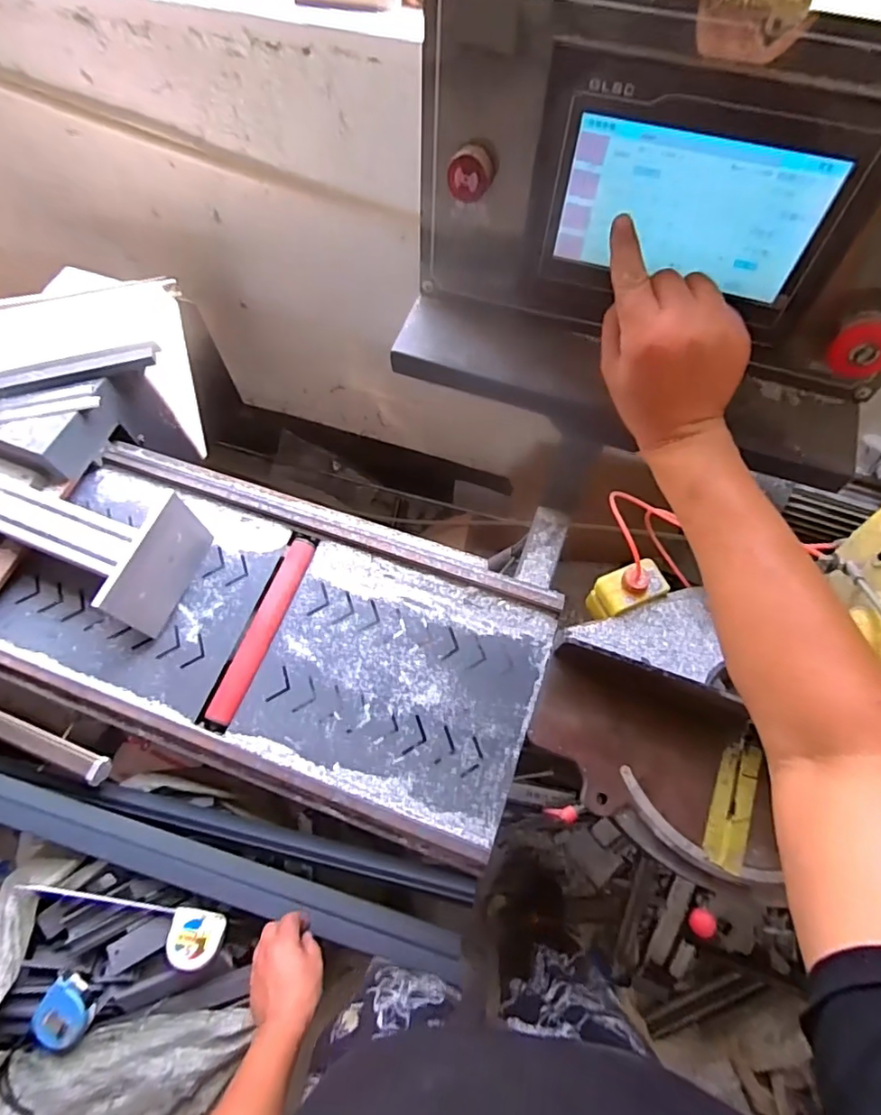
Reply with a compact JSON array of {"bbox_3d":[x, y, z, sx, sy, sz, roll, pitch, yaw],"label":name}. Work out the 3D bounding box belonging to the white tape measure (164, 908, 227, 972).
[{"bbox_3d":[-0.323,0.506,0.749,0.071,0.034,0.071,4,49,-5],"label":"white tape measure"}]

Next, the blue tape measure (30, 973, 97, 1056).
[{"bbox_3d":[-0.480,0.585,0.721,0.063,0.029,0.071,25,70,11],"label":"blue tape measure"}]

